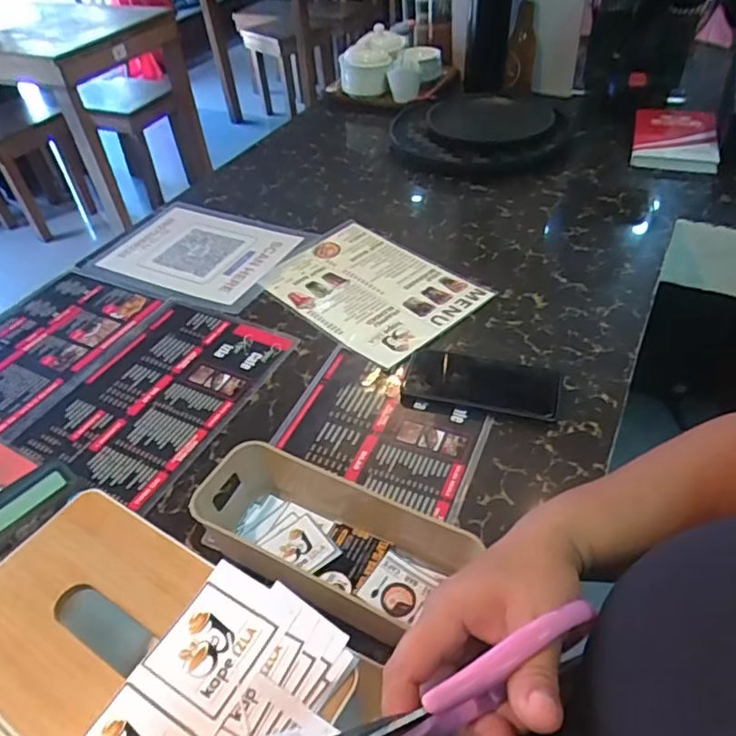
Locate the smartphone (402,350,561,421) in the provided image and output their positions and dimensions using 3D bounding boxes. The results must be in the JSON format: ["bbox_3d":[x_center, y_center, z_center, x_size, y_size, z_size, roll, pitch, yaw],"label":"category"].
[{"bbox_3d":[0.129,0.014,0.652,0.166,0.015,0.080,13,44,9],"label":"smartphone"}]

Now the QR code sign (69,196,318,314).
[{"bbox_3d":[-0.280,-0.193,0.934,0.338,0.009,0.245,16,45,24],"label":"QR code sign"}]

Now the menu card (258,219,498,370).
[{"bbox_3d":[0.003,-0.117,0.822,0.214,0.008,0.305,-34,48,-28],"label":"menu card"}]

